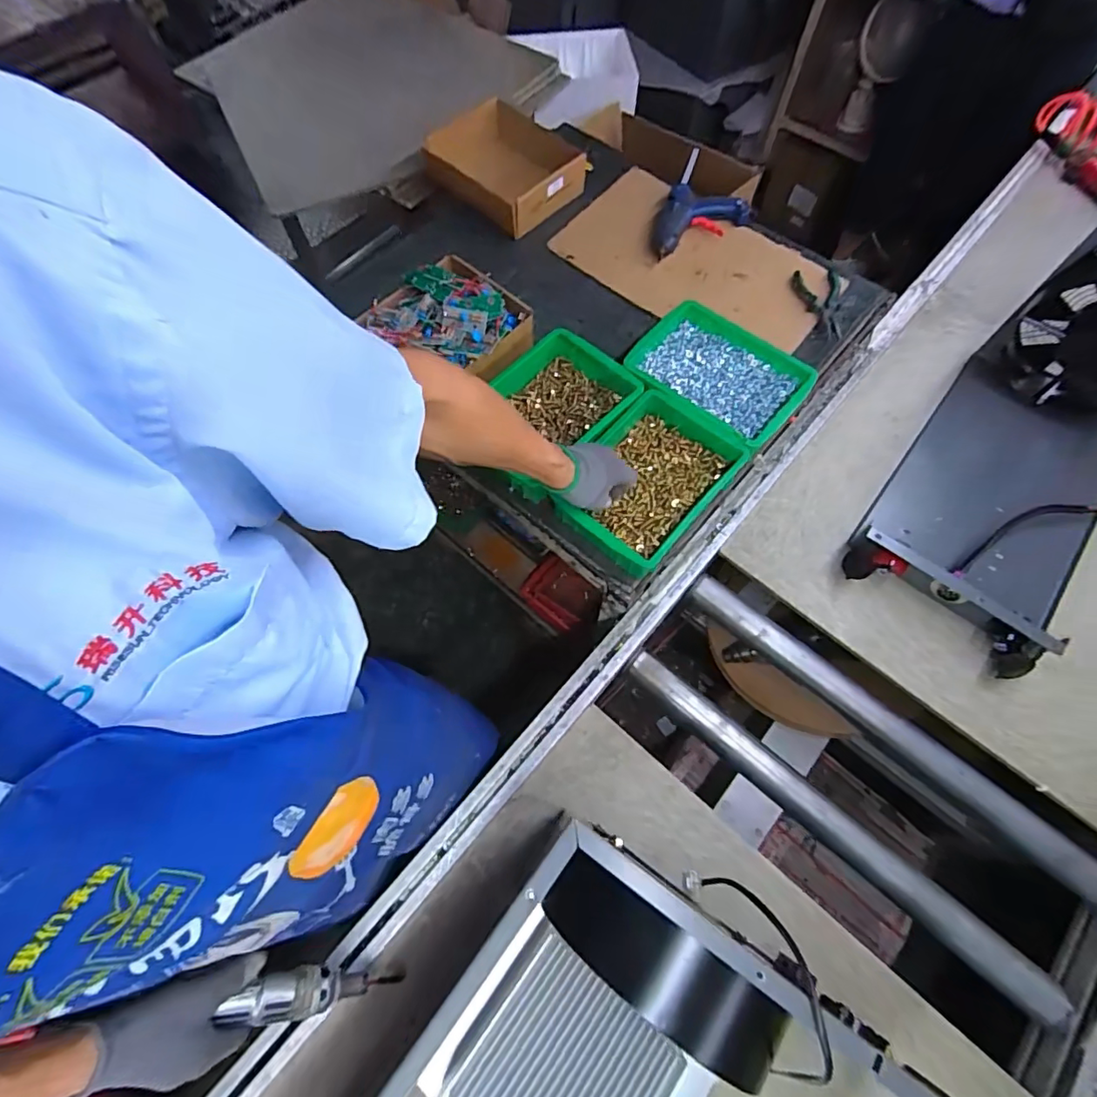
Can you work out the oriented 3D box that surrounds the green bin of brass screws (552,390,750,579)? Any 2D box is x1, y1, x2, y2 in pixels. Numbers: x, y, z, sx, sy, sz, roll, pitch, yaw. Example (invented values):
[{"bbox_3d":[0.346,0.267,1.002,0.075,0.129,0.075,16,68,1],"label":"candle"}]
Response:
[{"bbox_3d":[0.140,-0.096,0.775,0.179,0.070,0.251,38,72,17],"label":"green bin of brass screws"}]

